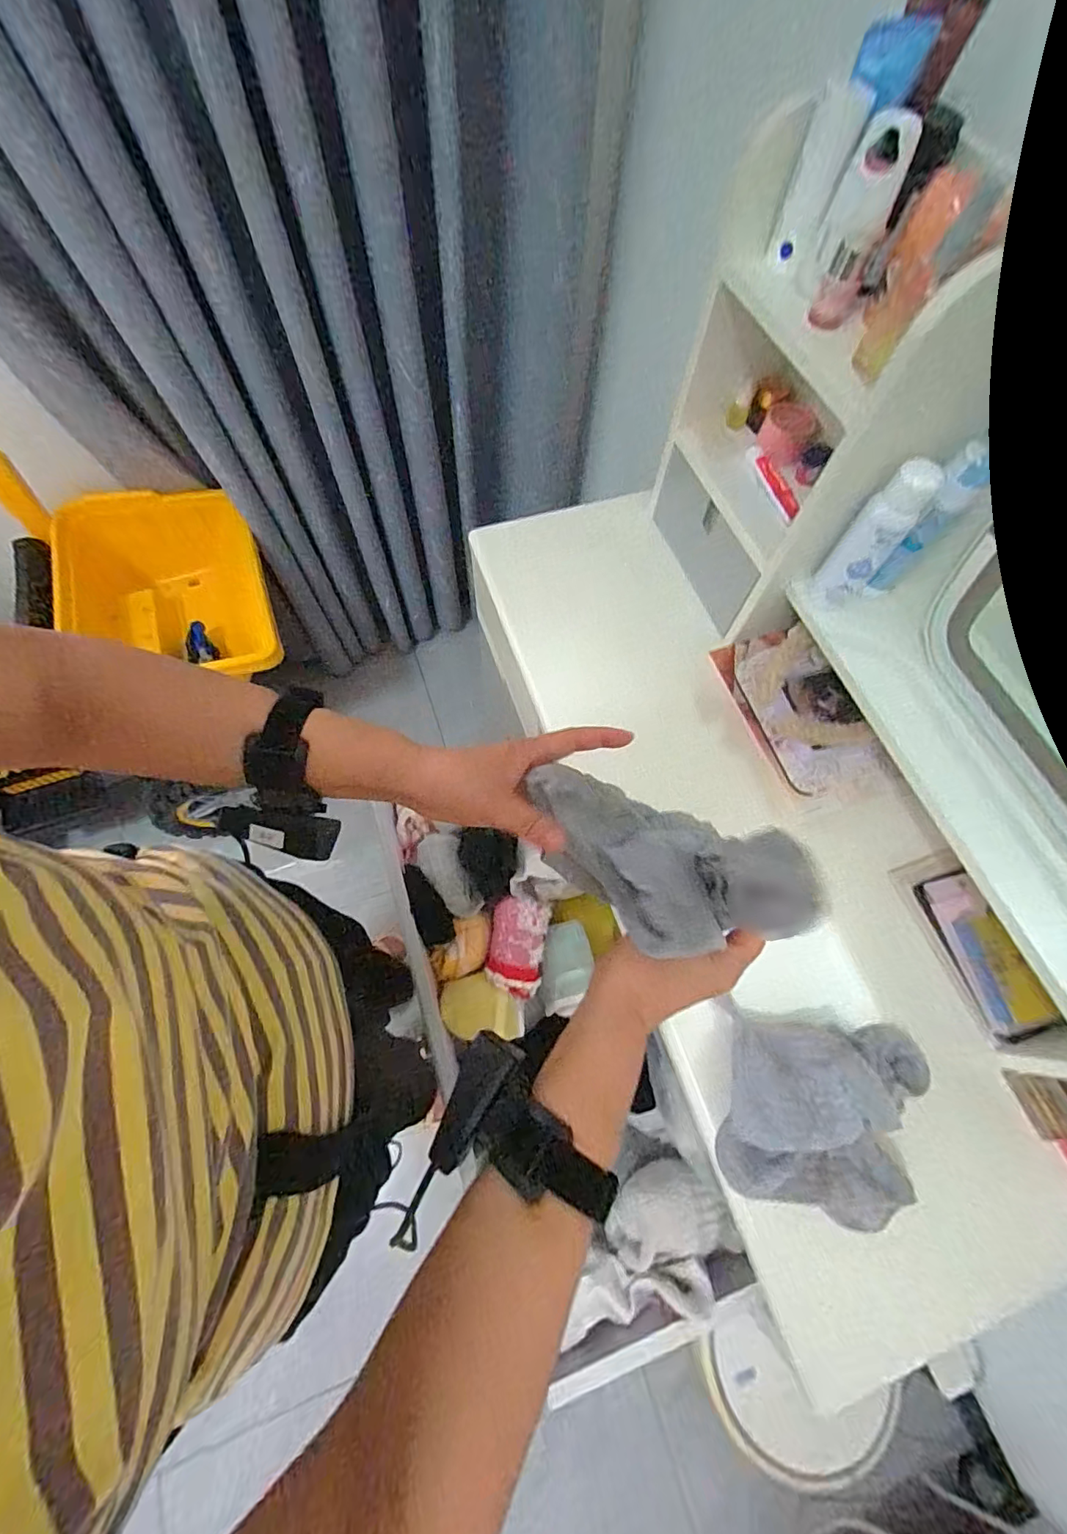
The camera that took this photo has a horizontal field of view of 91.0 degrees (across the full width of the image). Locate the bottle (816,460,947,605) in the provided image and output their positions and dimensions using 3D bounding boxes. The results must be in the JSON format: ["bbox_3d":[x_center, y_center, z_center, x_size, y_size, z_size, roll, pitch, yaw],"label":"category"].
[{"bbox_3d":[0.311,-0.209,0.482,0.041,0.131,0.034,36,70,12],"label":"bottle"}]

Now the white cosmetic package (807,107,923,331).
[{"bbox_3d":[0.250,-0.421,0.411,0.040,0.117,0.046,5,46,0],"label":"white cosmetic package"}]

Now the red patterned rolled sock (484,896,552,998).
[{"bbox_3d":[-0.018,0.192,0.565,0.059,0.046,0.094,11,67,2],"label":"red patterned rolled sock"}]

